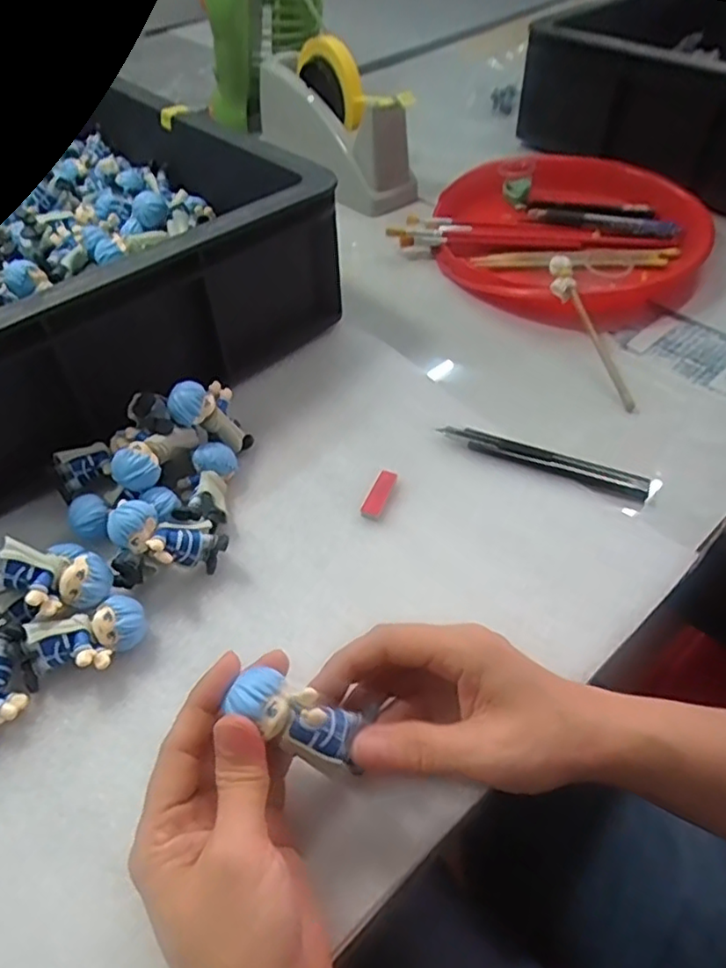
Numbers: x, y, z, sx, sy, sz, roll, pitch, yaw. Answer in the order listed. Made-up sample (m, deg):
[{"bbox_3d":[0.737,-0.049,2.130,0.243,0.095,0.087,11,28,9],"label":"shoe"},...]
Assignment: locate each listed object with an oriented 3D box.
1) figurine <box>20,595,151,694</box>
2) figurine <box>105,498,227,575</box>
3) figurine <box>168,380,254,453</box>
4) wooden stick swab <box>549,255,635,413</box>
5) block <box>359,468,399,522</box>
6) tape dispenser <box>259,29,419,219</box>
[{"bbox_3d":[-0.143,0.084,0.320,0.062,0.031,0.030,-25,53,-17],"label":"figurine"},{"bbox_3d":[-0.107,0.029,0.345,0.063,0.024,0.030,24,42,-30],"label":"figurine"},{"bbox_3d":[-0.095,-0.045,0.406,0.026,0.063,0.030,-30,47,20],"label":"figurine"},{"bbox_3d":[0.175,-0.118,0.479,0.018,0.023,0.142,-12,65,-7],"label":"wooden stick swab"},{"bbox_3d":[0.011,0.005,0.398,0.013,0.004,0.041,16,53,16],"label":"block"},{"bbox_3d":[-0.035,-0.399,0.665,0.076,0.104,0.209,-25,53,-17],"label":"tape dispenser"}]

